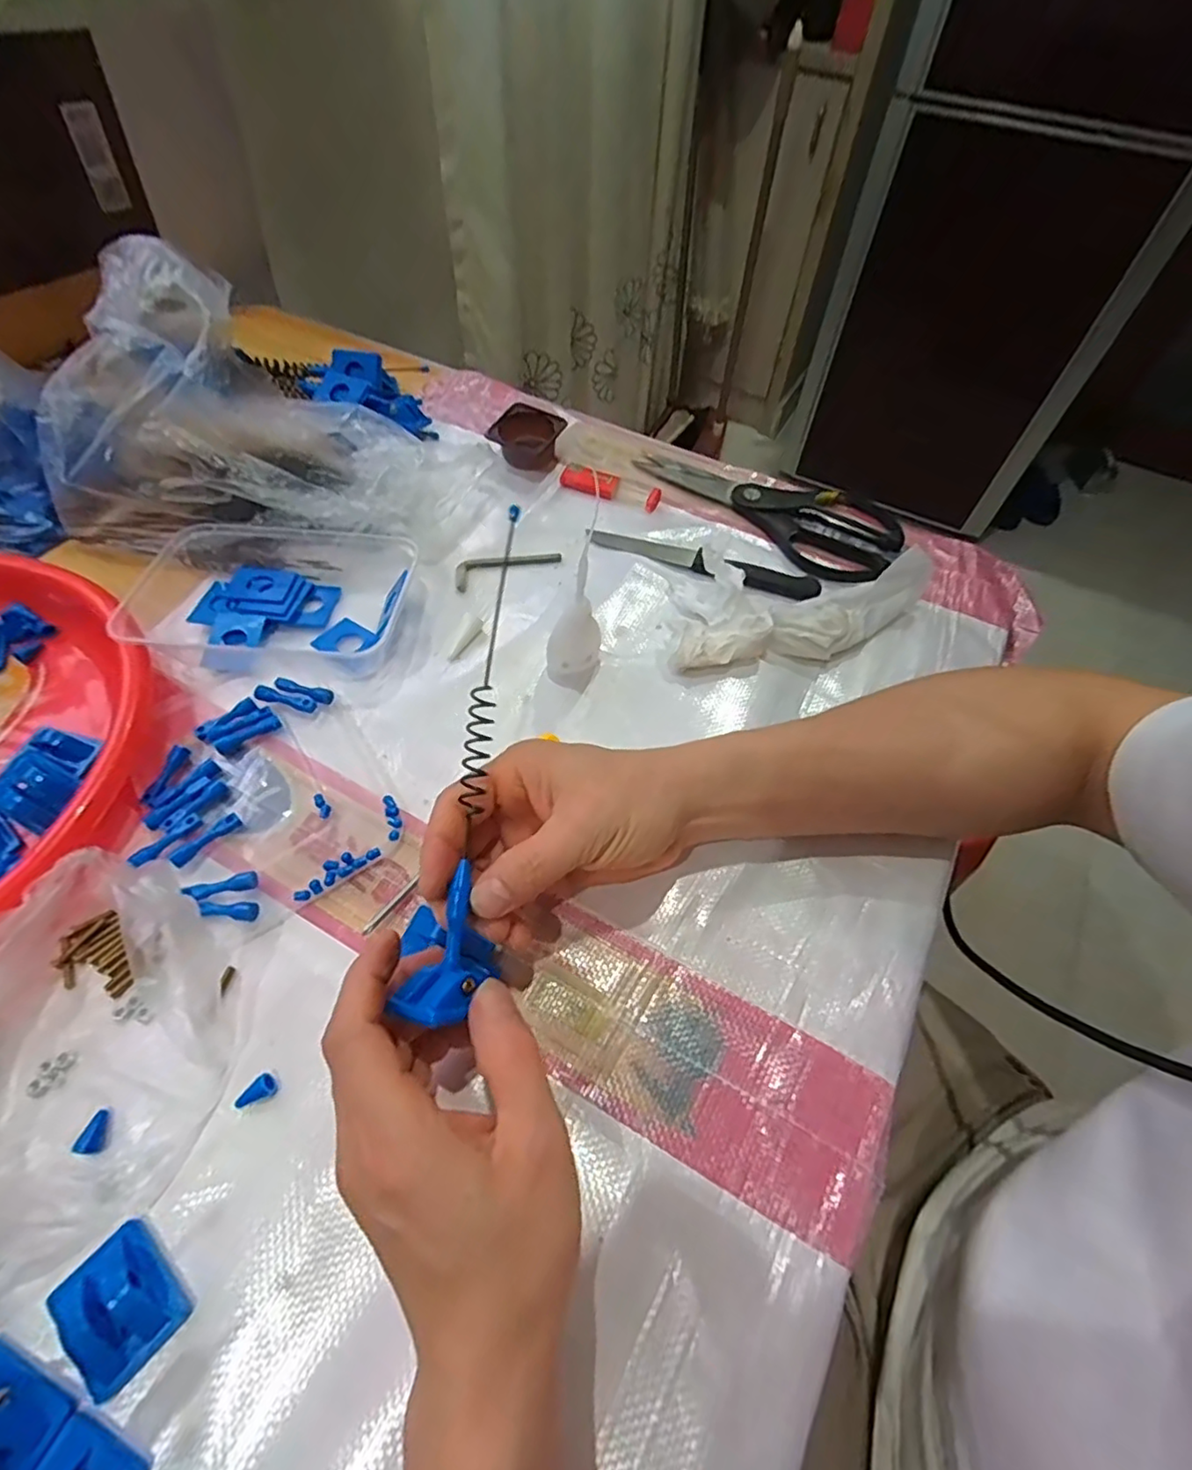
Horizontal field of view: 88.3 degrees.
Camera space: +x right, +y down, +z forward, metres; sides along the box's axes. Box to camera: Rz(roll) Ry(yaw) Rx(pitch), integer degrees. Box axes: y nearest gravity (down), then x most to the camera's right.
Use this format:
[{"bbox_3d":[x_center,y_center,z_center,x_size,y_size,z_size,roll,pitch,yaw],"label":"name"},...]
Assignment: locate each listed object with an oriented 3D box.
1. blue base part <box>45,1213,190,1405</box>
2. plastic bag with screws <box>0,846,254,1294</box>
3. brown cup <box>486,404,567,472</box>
[{"bbox_3d":[-0.182,0.216,0.232,0.045,0.015,0.033,38,64,21],"label":"blue base part"},{"bbox_3d":[-0.245,0.133,0.248,0.169,0.071,0.154,-30,63,-19],"label":"plastic bag with screws"},{"bbox_3d":[-0.057,-0.252,0.523,0.053,0.030,0.043,11,58,6],"label":"brown cup"}]

